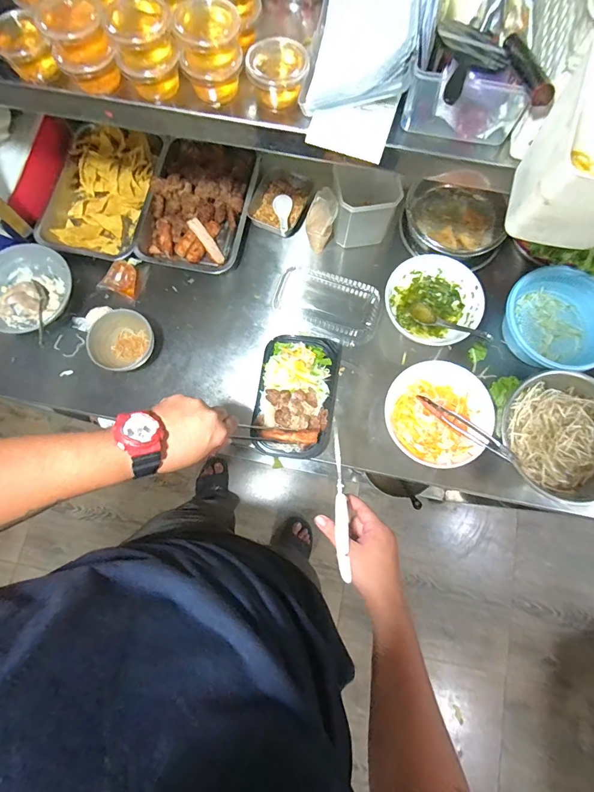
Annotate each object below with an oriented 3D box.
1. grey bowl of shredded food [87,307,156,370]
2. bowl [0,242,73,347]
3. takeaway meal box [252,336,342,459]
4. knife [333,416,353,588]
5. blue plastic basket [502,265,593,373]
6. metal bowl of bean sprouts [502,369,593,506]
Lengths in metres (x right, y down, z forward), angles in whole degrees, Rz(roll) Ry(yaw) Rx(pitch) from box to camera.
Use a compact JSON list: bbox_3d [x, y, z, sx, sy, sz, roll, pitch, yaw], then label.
[{"bbox_3d":[-0.319,-0.099,0.698,0.111,0.059,0.110,0,78,1],"label":"grey bowl of shredded food"},{"bbox_3d":[-0.507,-0.194,0.715,0.162,0.066,0.178,21,79,5],"label":"bowl"},{"bbox_3d":[0.001,0.001,0.678,0.140,0.062,0.217,8,78,2],"label":"takeaway meal box"},{"bbox_3d":[0.062,0.142,0.538,0.018,0.021,0.225,-1,63,0],"label":"knife"},{"bbox_3d":[0.479,-0.139,0.690,0.174,0.065,0.195,-39,80,-7],"label":"blue plastic basket"},{"bbox_3d":[0.461,0.065,0.629,0.206,0.081,0.201,0,78,1],"label":"metal bowl of bean sprouts"}]

